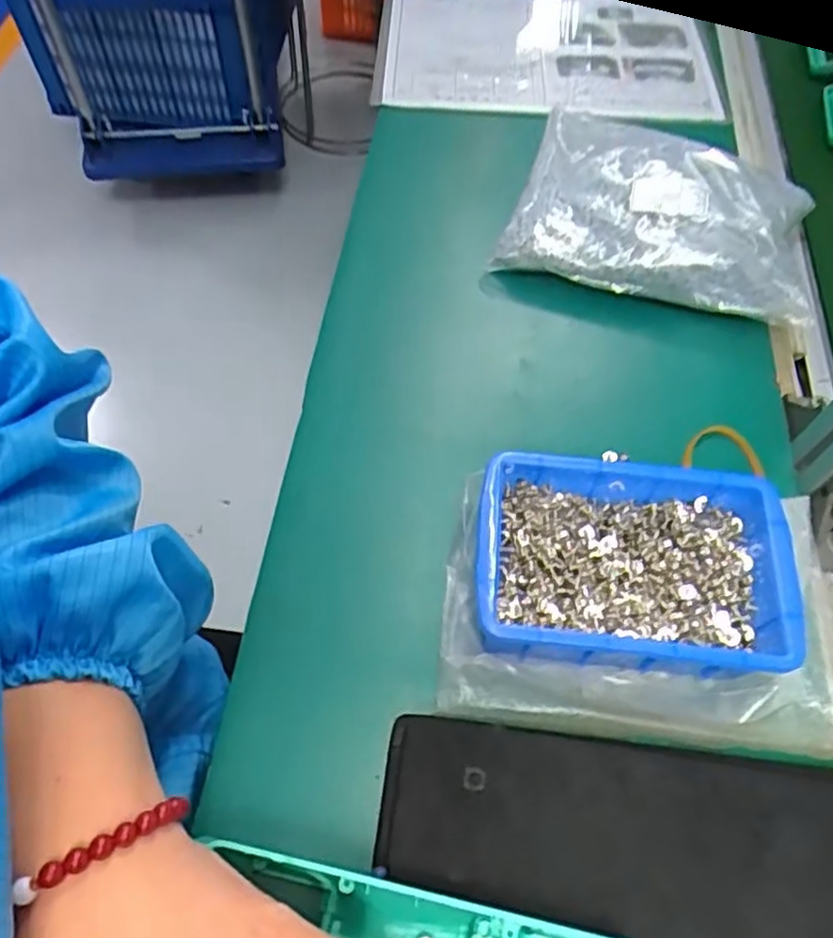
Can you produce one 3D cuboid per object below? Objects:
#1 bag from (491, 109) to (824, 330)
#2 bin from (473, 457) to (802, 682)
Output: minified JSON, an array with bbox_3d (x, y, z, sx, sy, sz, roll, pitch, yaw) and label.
[{"bbox_3d":[0.183,-0.198,0.503,0.208,0.051,0.180,18,61,7],"label":"bag"},{"bbox_3d":[0.110,0.049,0.347,0.156,0.047,0.098,4,60,-1],"label":"bin"}]

